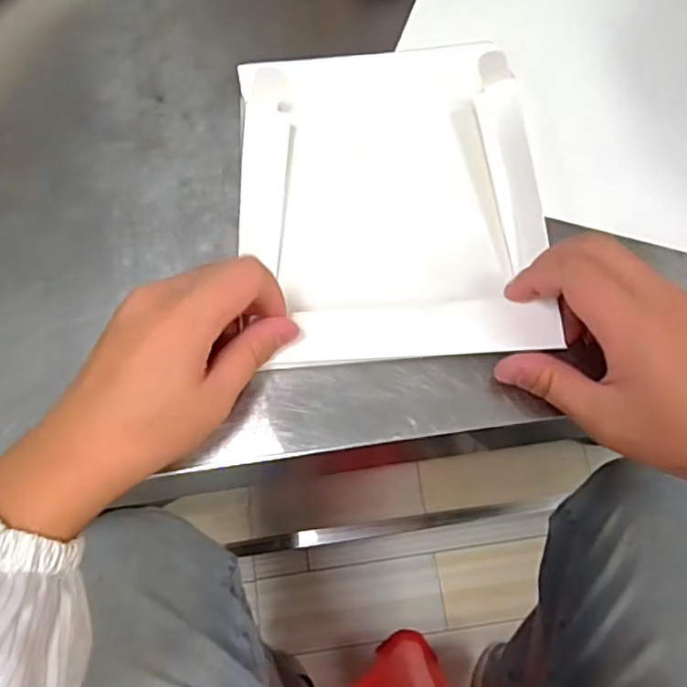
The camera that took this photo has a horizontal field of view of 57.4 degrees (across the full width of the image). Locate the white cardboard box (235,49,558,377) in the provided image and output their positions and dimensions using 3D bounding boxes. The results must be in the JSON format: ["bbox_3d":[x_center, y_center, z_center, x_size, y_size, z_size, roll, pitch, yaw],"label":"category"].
[{"bbox_3d":[0.028,-0.097,0.386,0.176,0.032,0.222,-1,67,0],"label":"white cardboard box"}]

